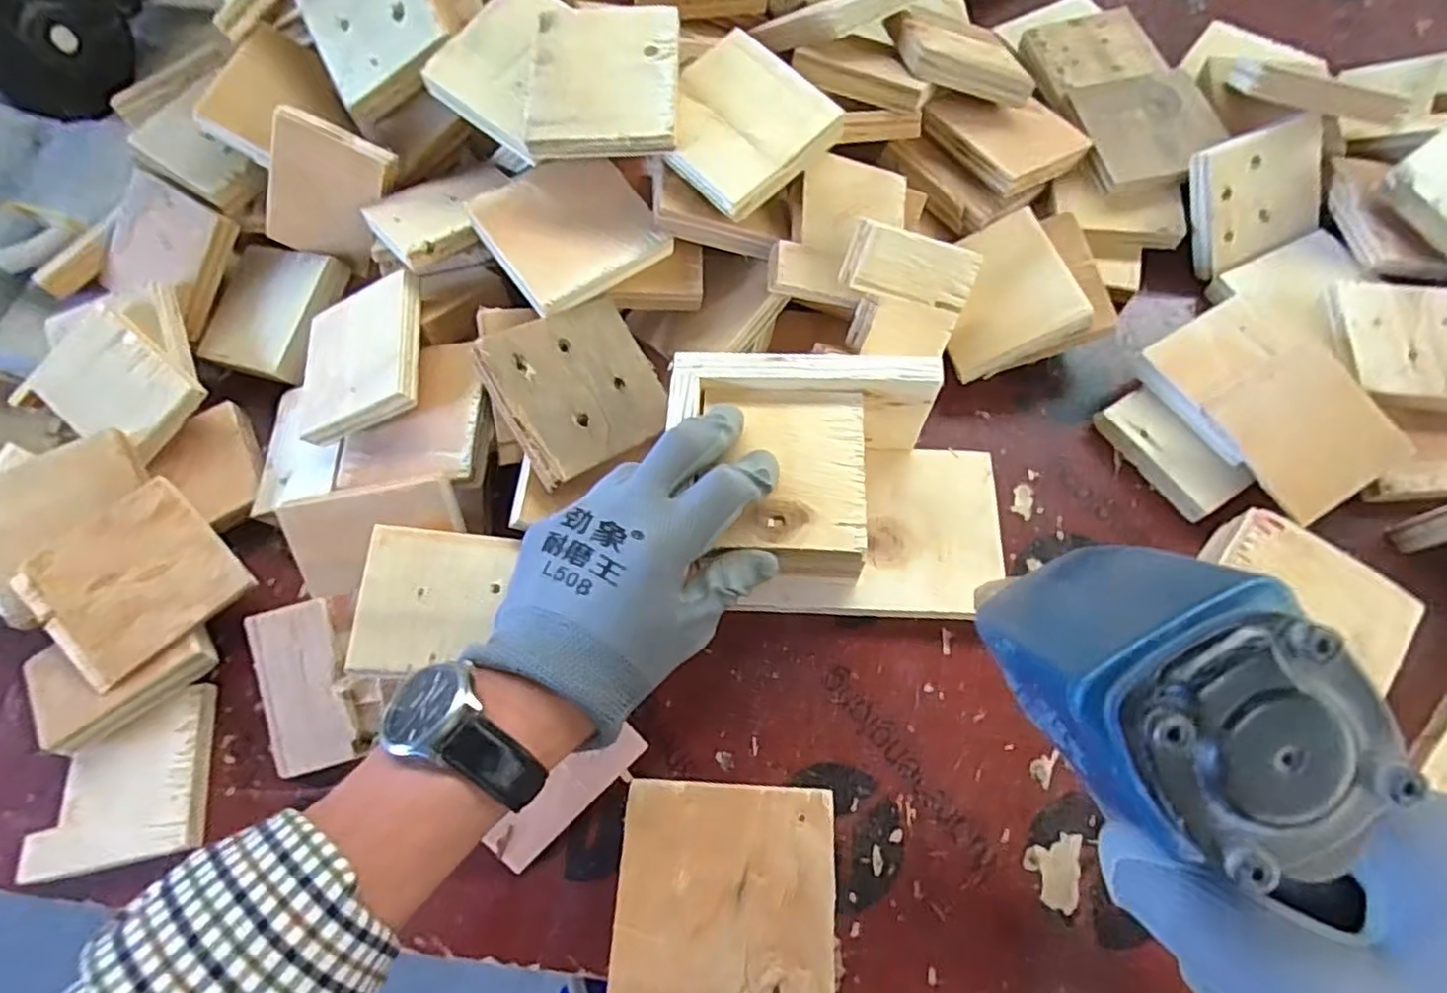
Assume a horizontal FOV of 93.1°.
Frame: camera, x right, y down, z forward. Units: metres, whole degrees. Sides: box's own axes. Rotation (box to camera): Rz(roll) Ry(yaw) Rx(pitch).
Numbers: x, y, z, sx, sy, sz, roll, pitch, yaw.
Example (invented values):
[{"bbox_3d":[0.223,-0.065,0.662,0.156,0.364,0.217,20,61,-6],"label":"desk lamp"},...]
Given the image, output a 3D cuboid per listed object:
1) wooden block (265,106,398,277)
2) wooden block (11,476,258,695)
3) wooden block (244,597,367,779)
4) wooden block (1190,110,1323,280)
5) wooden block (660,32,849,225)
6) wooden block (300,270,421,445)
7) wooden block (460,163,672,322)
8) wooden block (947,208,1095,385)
[{"bbox_3d":[-0.264,-0.200,0.458,0.068,0.087,0.013,21,36,-22],"label":"wooden block"},{"bbox_3d":[-0.335,0.048,0.389,0.089,0.009,0.088,-42,87,-20],"label":"wooden block"},{"bbox_3d":[-0.226,0.102,0.367,0.042,0.009,0.087,-14,84,-5],"label":"wooden block"},{"bbox_3d":[0.362,-0.205,0.465,0.092,0.012,0.079,-24,111,-4],"label":"wooden block"},{"bbox_3d":[0.009,-0.218,0.402,0.089,0.012,0.090,44,84,10],"label":"wooden block"},{"bbox_3d":[-0.224,-0.081,0.419,0.088,0.016,0.092,-17,68,21],"label":"wooden block"},{"bbox_3d":[-0.091,-0.159,0.406,0.089,0.012,0.084,-35,83,-12],"label":"wooden block"},{"bbox_3d":[0.177,-0.132,0.445,0.082,0.011,0.090,-26,71,19],"label":"wooden block"}]

